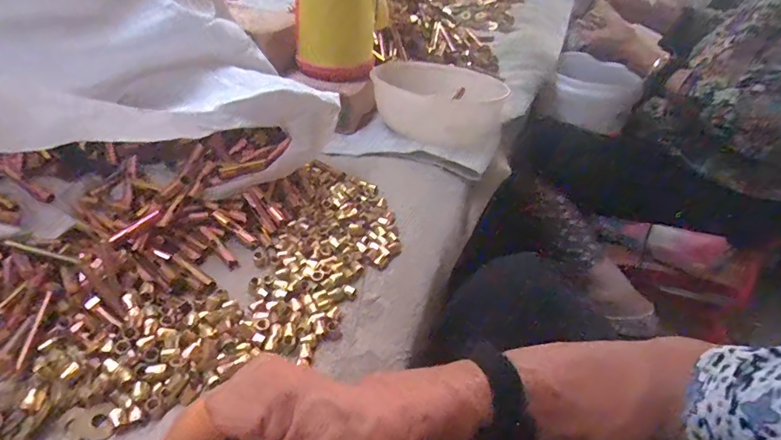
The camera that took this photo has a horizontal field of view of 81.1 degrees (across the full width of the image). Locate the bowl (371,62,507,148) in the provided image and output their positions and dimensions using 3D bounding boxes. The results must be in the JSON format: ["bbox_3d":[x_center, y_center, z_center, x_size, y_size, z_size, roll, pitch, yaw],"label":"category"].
[{"bbox_3d":[0.053,-0.144,0.544,0.159,0.053,0.133,15,40,13],"label":"bowl"}]

